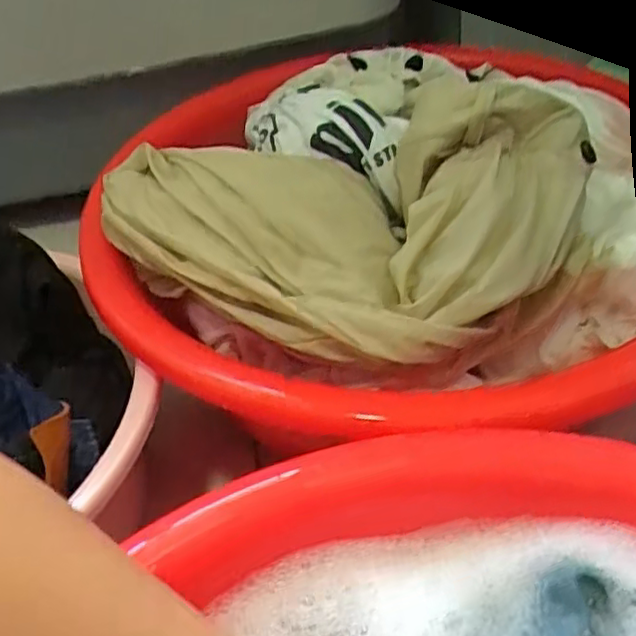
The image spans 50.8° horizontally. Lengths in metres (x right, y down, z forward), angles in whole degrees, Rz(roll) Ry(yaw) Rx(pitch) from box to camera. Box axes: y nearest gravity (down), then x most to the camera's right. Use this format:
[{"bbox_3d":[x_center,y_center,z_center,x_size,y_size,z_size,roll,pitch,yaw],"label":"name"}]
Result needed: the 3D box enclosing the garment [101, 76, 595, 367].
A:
[{"bbox_3d":[0.016,-0.096,0.473,0.306,0.091,0.243,20,50,29],"label":"garment"}]

